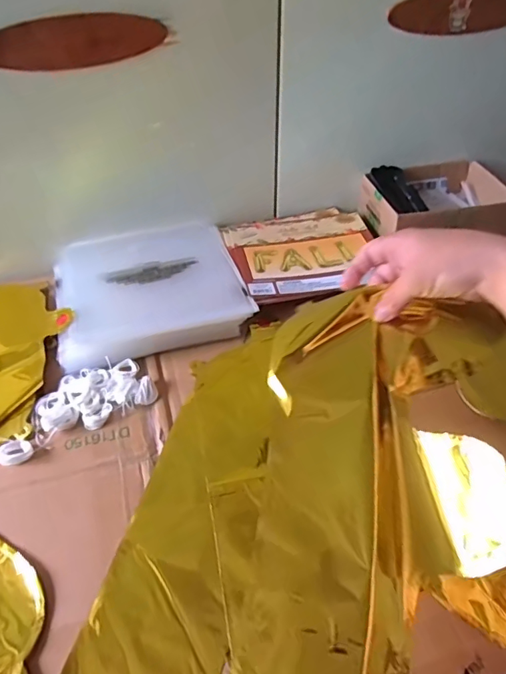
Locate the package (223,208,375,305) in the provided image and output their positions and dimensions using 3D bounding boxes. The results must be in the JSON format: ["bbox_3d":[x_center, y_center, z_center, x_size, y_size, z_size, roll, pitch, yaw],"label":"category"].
[{"bbox_3d":[0.071,-0.119,0.667,0.198,0.011,0.176,-12,48,-11],"label":"package"}]

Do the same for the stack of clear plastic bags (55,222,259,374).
[{"bbox_3d":[-0.133,-0.070,0.625,0.222,0.027,0.230,-13,48,-13],"label":"stack of clear plastic bags"}]

